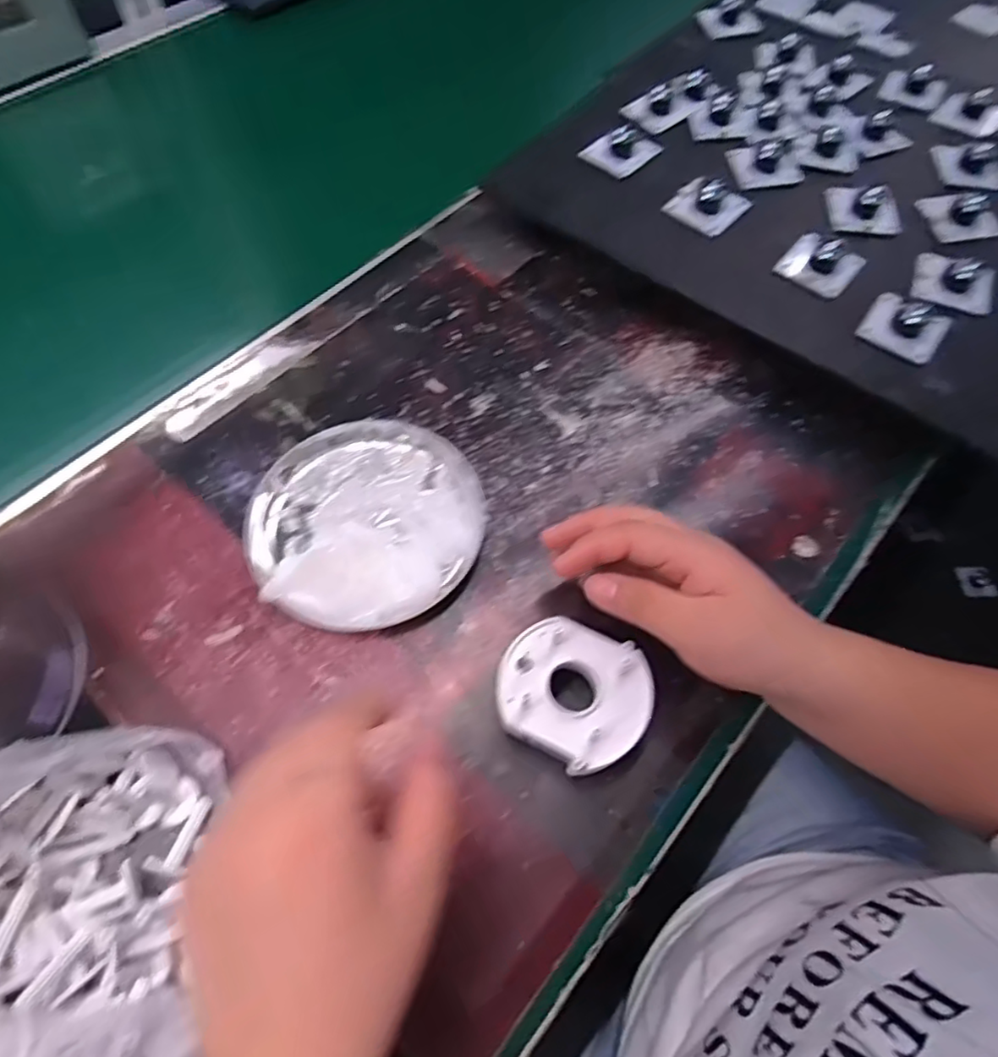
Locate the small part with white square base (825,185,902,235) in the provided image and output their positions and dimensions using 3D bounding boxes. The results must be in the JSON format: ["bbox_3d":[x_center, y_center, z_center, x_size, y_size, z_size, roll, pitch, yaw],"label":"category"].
[{"bbox_3d":[0.261,-0.229,0.440,0.048,0.023,0.045,13,63,6],"label":"small part with white square base"}]

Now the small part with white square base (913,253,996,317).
[{"bbox_3d":[0.303,-0.165,0.409,0.050,0.024,0.039,20,64,9],"label":"small part with white square base"}]

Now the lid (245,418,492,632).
[{"bbox_3d":[-0.076,-0.008,0.351,0.128,0.027,0.127,1,61,-1],"label":"lid"}]

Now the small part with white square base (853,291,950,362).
[{"bbox_3d":[0.258,-0.133,0.393,0.046,0.023,0.048,29,66,13],"label":"small part with white square base"}]

